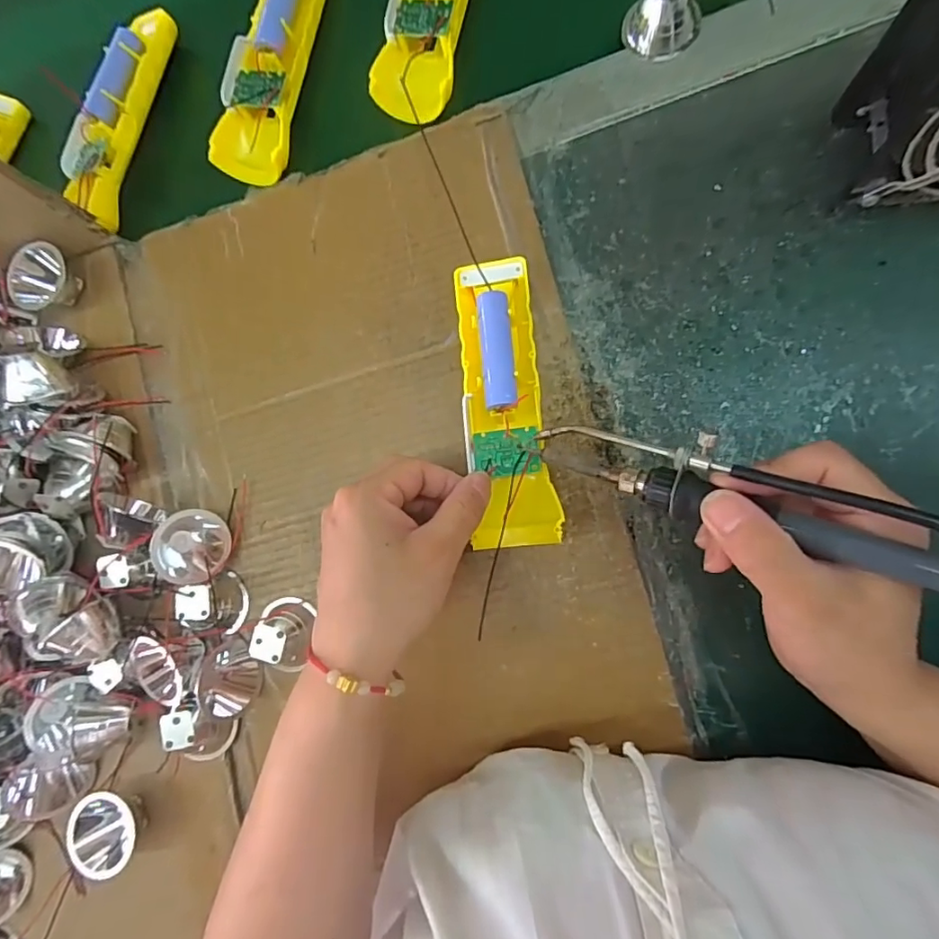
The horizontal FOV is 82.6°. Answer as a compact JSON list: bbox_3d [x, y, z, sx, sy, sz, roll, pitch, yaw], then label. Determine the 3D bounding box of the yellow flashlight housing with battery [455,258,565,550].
[{"bbox_3d":[0.018,-0.038,0.292,0.043,0.019,0.156,-7,84,9],"label":"yellow flashlight housing with battery"}]

